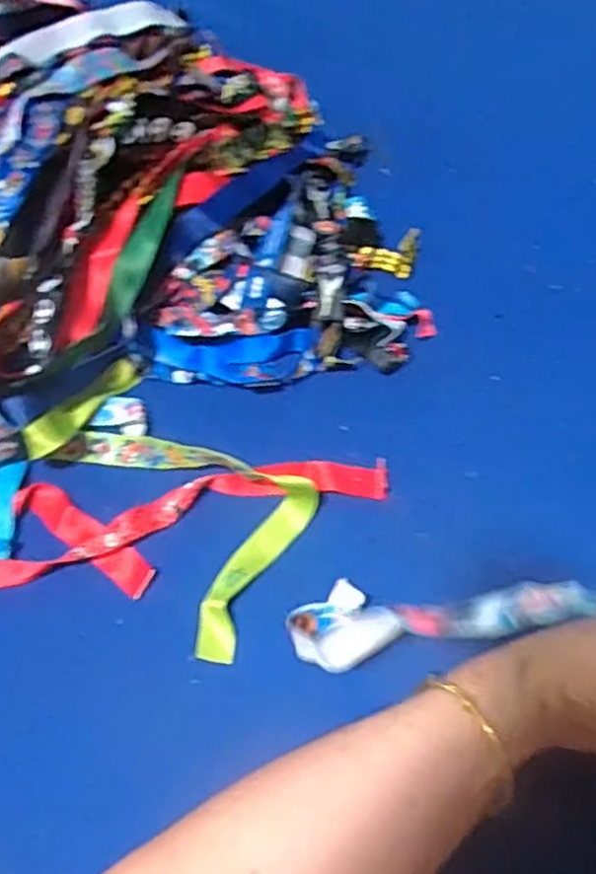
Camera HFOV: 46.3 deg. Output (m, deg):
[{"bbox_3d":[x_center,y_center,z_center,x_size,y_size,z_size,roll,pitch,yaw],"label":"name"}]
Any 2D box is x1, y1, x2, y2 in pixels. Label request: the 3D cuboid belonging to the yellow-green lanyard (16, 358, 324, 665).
[{"bbox_3d":[-0.081,0.031,0.414,0.177,0.035,0.110,34,68,17],"label":"yellow-green lanyard"}]

